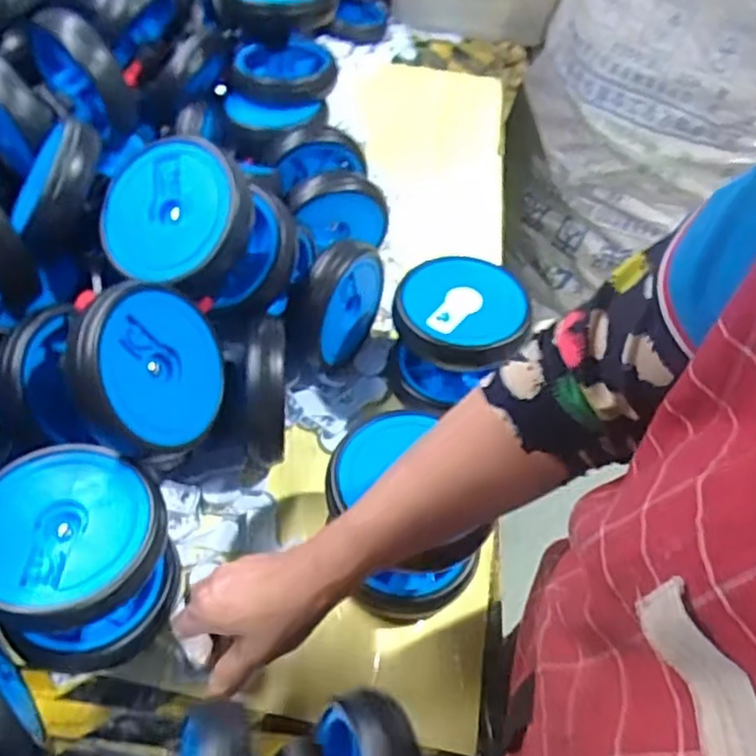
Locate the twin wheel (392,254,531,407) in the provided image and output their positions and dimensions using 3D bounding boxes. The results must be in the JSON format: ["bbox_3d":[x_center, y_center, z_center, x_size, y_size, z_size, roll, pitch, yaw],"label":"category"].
[{"bbox_3d":[0.075,-0.038,0.688,0.120,0.114,0.113,3,50,-4],"label":"twin wheel"}]

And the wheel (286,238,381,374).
[{"bbox_3d":[-0.042,-0.066,0.701,0.050,0.124,0.125,29,53,17],"label":"wheel"}]

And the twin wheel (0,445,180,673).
[{"bbox_3d":[-0.218,0.138,0.516,0.119,0.123,0.124,3,50,-4],"label":"twin wheel"}]

